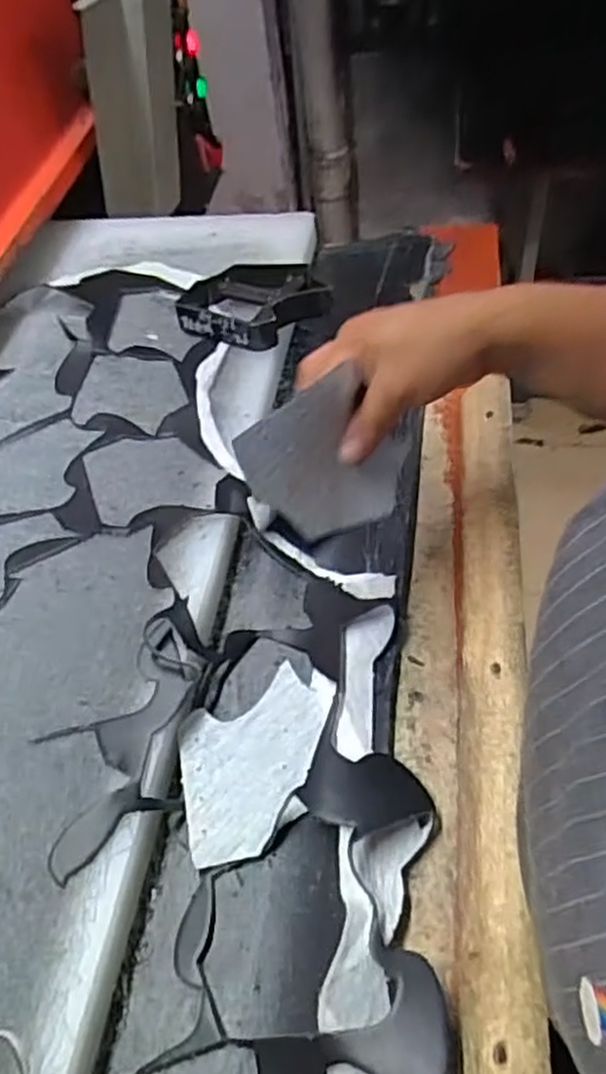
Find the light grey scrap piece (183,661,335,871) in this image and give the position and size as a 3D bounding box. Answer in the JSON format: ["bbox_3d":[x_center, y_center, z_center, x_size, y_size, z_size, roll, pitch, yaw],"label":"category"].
[{"bbox_3d":[-0.040,0.143,0.501,0.088,0.013,0.139,22,56,25],"label":"light grey scrap piece"}]

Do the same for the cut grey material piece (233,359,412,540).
[{"bbox_3d":[0.016,-0.048,0.453,0.008,0.122,0.094,22,78,49],"label":"cut grey material piece"}]

